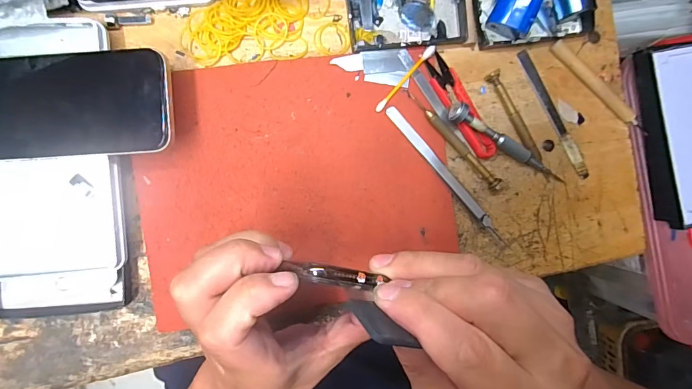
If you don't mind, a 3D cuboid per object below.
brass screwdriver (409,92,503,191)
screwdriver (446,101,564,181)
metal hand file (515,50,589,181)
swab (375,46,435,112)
[{"bbox_3d":[0.095,-0.044,0.334,0.109,0.007,0.009,44,86,-7],"label":"brass screwdriver"},{"bbox_3d":[0.137,-0.042,0.336,0.116,0.016,0.016,29,88,-17],"label":"screwdriver"},{"bbox_3d":[0.189,-0.072,0.354,0.012,0.008,0.129,-30,96,-5],"label":"metal hand file"},{"bbox_3d":[0.050,-0.097,0.328,0.007,0.004,0.072,43,87,-7],"label":"swab"}]

